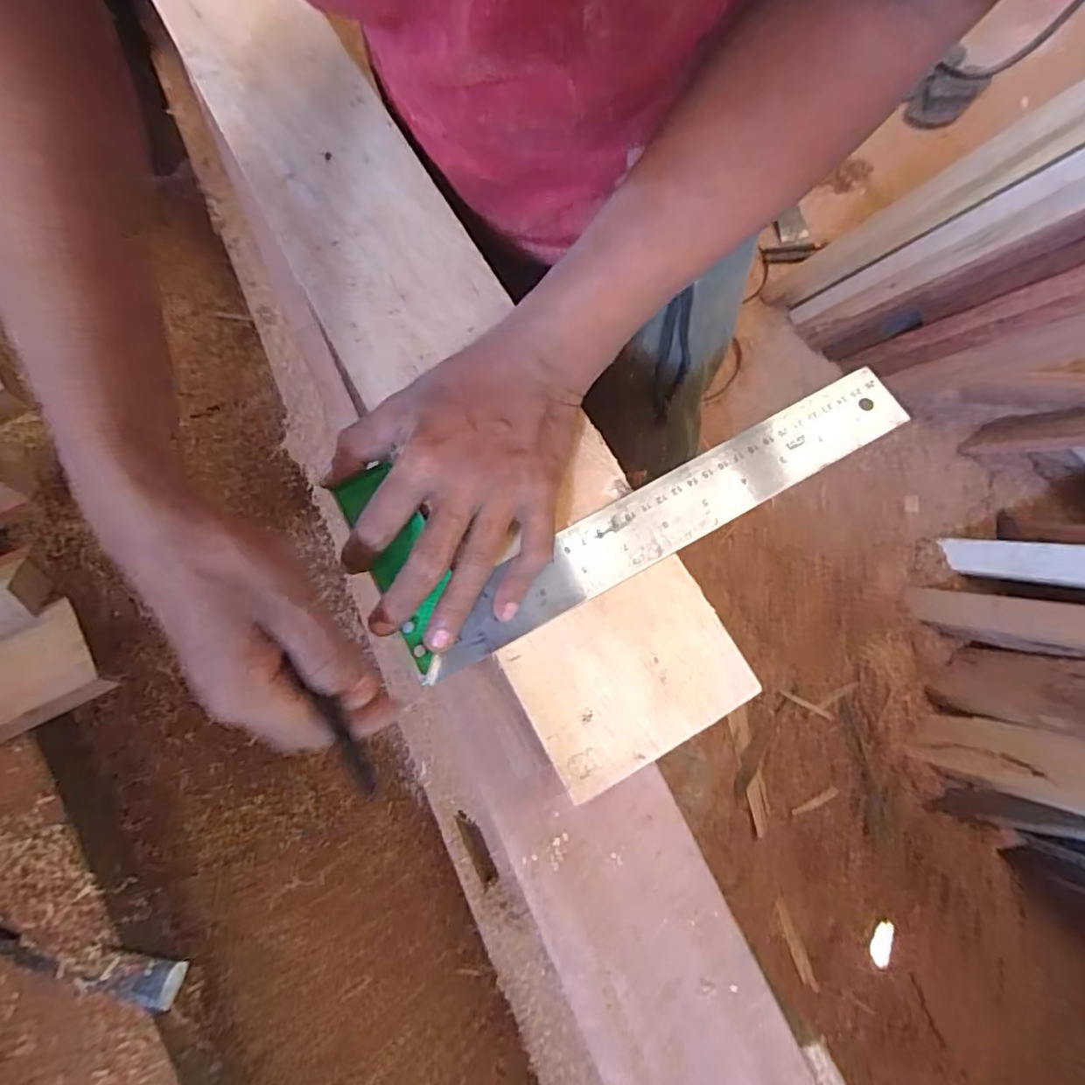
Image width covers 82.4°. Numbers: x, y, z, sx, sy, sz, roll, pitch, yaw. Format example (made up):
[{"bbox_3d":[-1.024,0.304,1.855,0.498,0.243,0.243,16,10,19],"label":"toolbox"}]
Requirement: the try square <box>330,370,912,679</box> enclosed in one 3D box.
[{"bbox_3d":[0.047,-0.040,0.345,0.299,0.012,0.117,-24,71,-5],"label":"try square"}]

